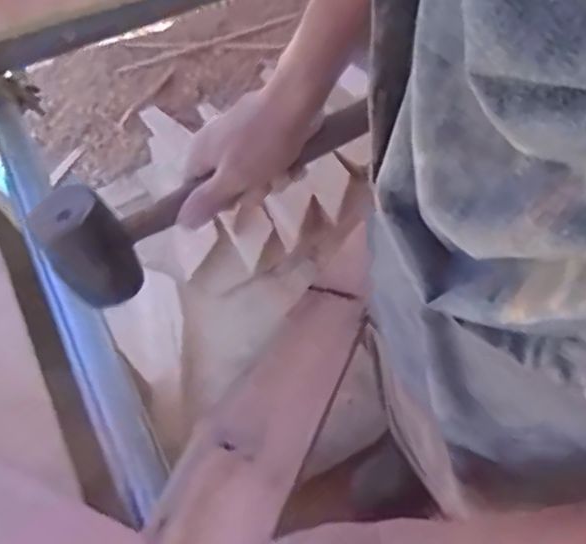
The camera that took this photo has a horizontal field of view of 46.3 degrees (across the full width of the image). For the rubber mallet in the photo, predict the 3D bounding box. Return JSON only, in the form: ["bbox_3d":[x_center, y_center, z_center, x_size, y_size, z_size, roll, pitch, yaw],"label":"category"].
[{"bbox_3d":[-0.066,-0.064,0.543,0.263,0.086,0.056,-28,63,-12],"label":"rubber mallet"}]

